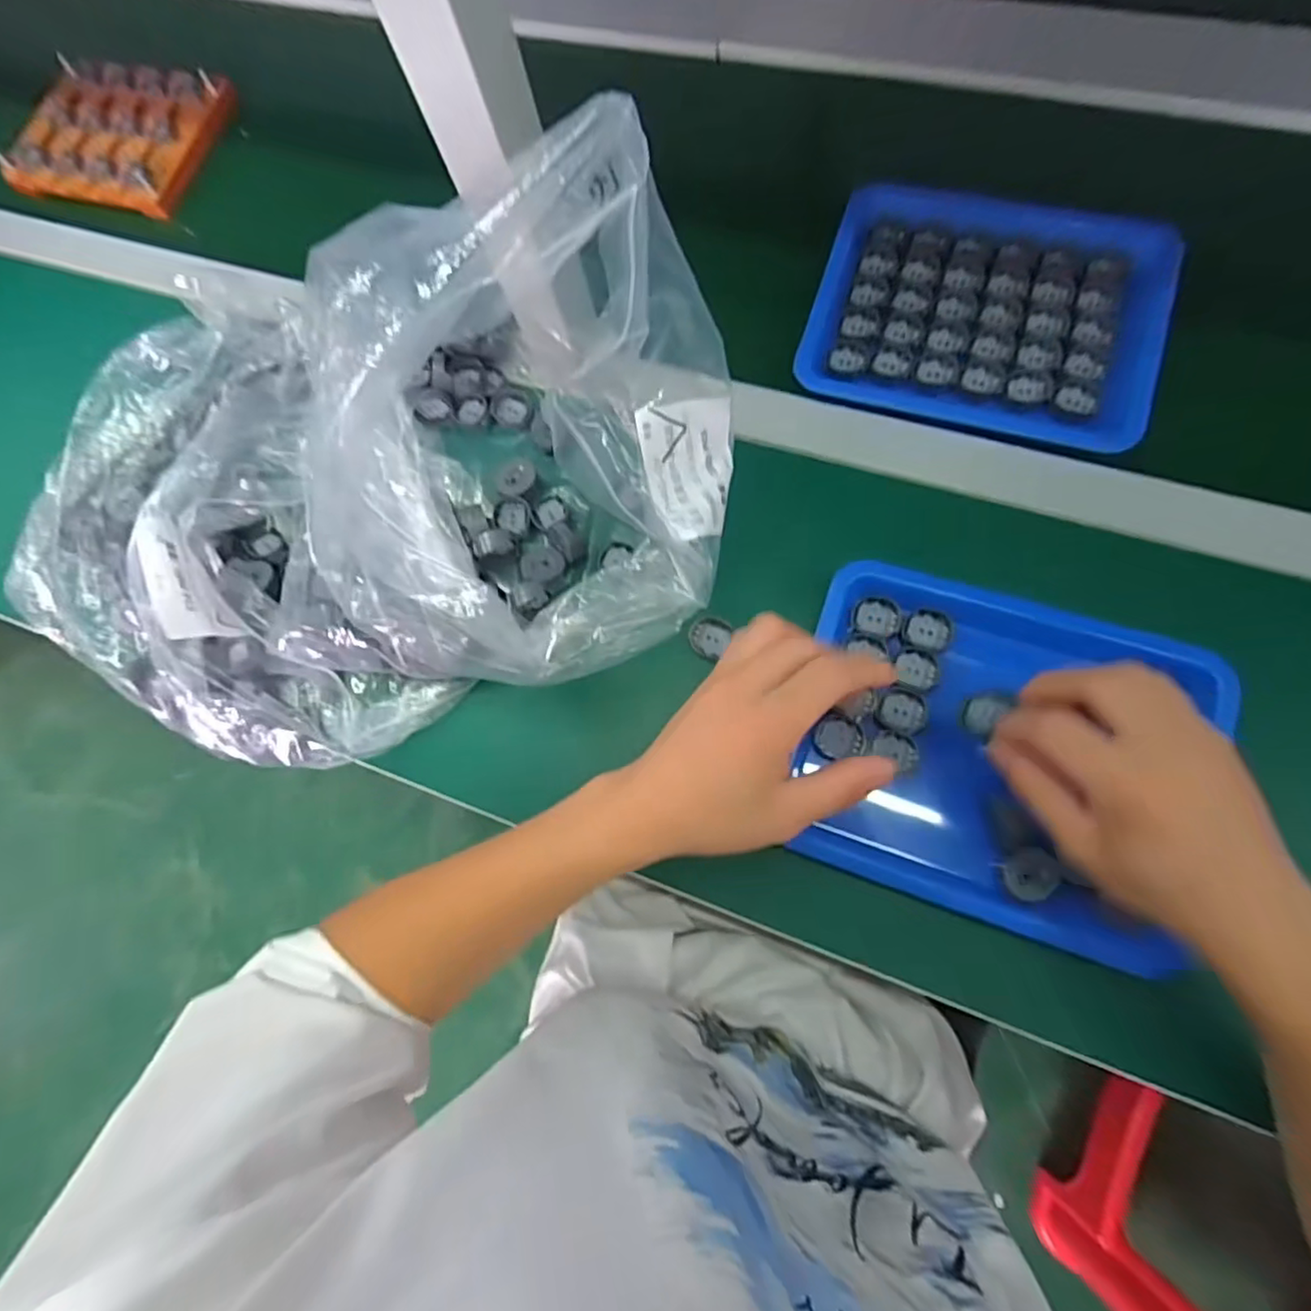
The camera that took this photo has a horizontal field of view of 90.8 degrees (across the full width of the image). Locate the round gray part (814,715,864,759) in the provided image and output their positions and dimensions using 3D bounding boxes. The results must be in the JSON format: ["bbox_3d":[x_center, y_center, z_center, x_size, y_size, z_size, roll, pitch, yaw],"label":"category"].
[{"bbox_3d":[0.108,0.048,0.380,0.027,0.004,0.024,-6,75,6],"label":"round gray part"}]

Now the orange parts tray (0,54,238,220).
[{"bbox_3d":[-0.505,-0.488,0.602,0.195,0.025,0.156,18,79,12],"label":"orange parts tray"}]

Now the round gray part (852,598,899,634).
[{"bbox_3d":[0.137,-0.025,0.403,0.027,0.006,0.022,3,76,9],"label":"round gray part"}]

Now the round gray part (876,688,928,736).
[{"bbox_3d":[0.147,0.034,0.384,0.026,0.006,0.027,-6,75,6],"label":"round gray part"}]

